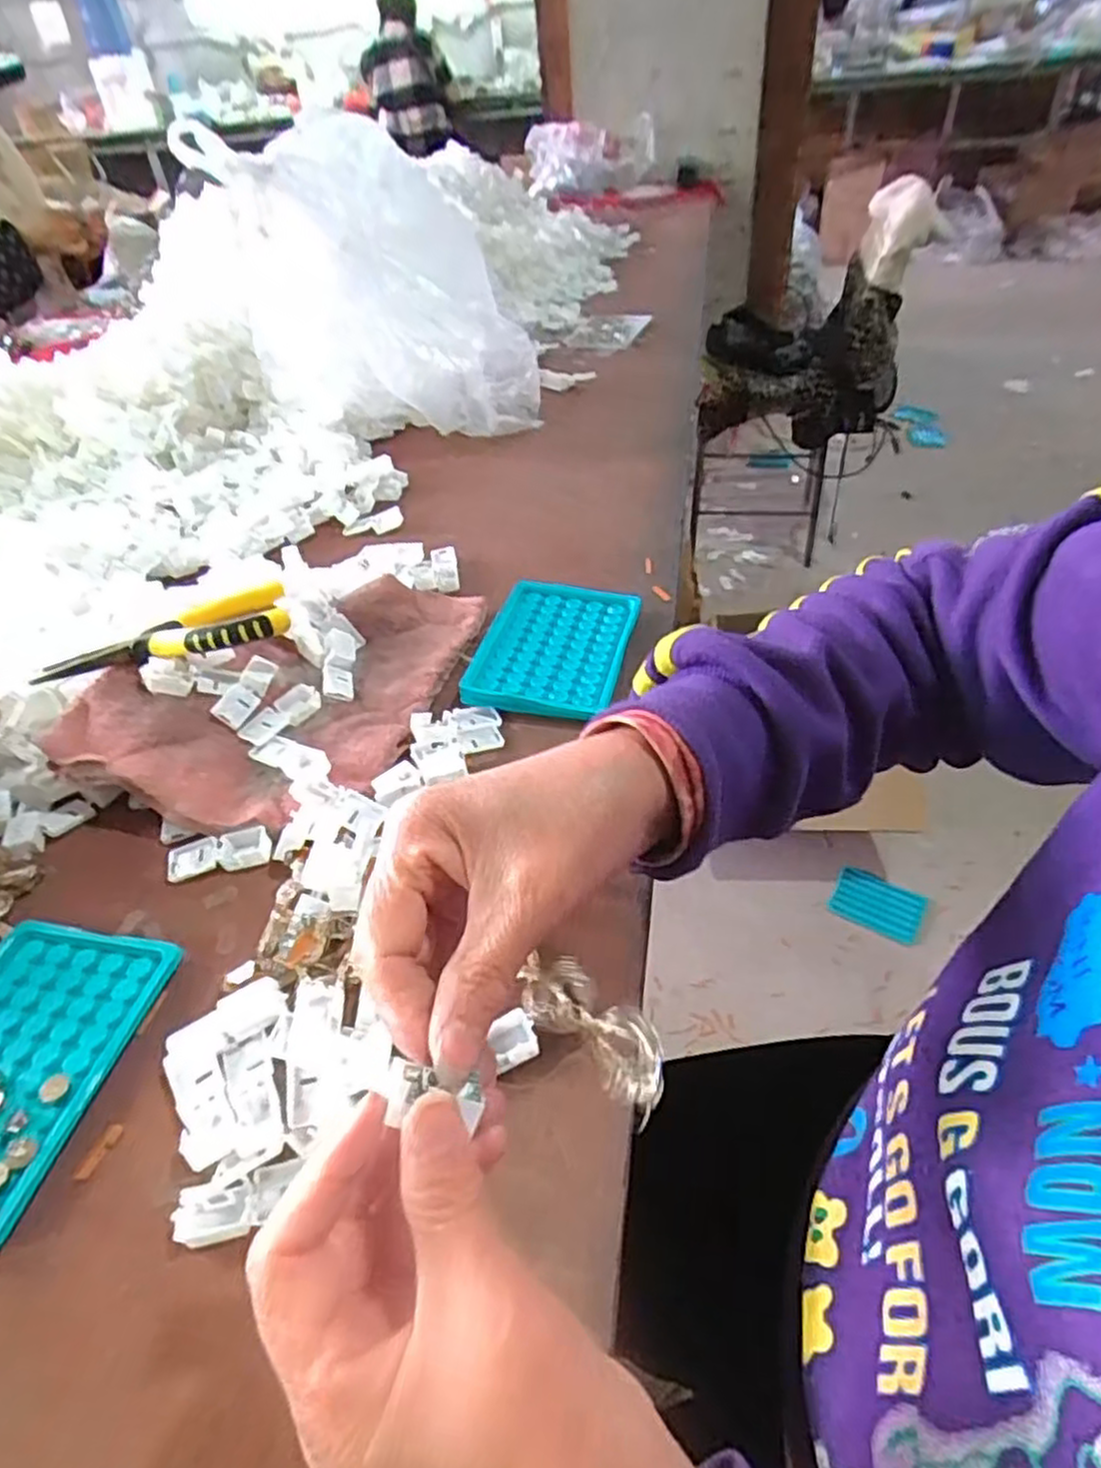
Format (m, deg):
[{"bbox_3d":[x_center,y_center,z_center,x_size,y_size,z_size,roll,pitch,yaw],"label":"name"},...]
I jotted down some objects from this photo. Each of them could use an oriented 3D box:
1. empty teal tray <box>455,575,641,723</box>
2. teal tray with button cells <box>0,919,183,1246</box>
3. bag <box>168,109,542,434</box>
[{"bbox_3d":[0.003,-0.061,0.537,0.096,0.017,0.133,6,44,13],"label":"empty teal tray"},{"bbox_3d":[-0.244,0.145,0.342,0.099,0.007,0.132,5,44,12],"label":"teal tray with button cells"},{"bbox_3d":[-0.162,-0.438,0.773,0.286,0.274,0.102,-15,44,-9],"label":"bag"}]

